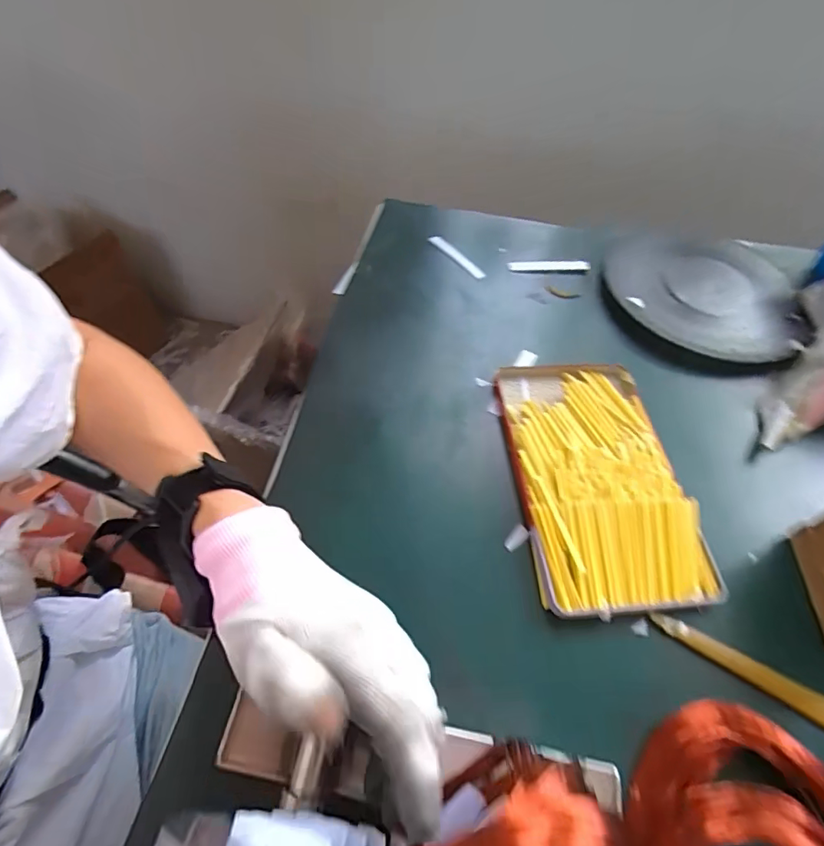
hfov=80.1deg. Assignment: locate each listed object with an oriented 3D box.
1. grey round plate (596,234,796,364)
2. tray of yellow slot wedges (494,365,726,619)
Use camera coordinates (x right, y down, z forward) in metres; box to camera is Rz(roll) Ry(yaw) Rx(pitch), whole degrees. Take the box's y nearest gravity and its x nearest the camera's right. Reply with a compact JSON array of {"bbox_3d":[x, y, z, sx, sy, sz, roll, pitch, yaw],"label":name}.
[{"bbox_3d":[0.289,-0.142,0.501,0.175,0.013,0.180,1,54,-2],"label":"grey round plate"},{"bbox_3d":[0.137,0.033,0.365,0.116,0.015,0.201,-2,54,-4],"label":"tray of yellow slot wedges"}]

